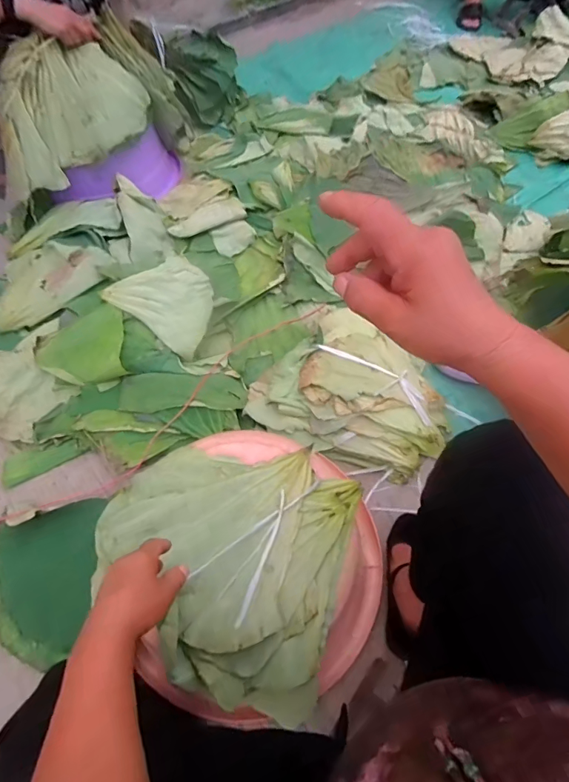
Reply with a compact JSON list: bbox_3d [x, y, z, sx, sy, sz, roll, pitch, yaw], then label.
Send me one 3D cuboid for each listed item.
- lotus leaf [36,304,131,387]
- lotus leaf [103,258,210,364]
[{"bbox_3d":[-0.453,-0.101,0.969,0.187,0.025,0.177,-12,63,-7],"label":"lotus leaf"},{"bbox_3d":[-0.265,-0.222,1.042,0.254,0.067,0.209,32,66,15],"label":"lotus leaf"}]

